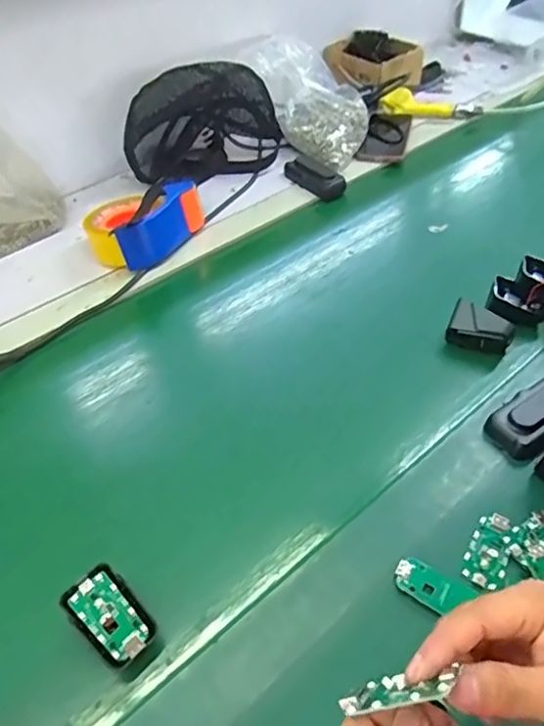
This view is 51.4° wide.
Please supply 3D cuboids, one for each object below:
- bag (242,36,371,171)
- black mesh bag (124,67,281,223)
[{"bbox_3d":[0.079,-0.439,0.928,0.167,0.146,0.163,21,50,23],"label":"bag"},{"bbox_3d":[-0.106,-0.379,0.884,0.151,0.150,0.241,25,52,26],"label":"black mesh bag"}]

